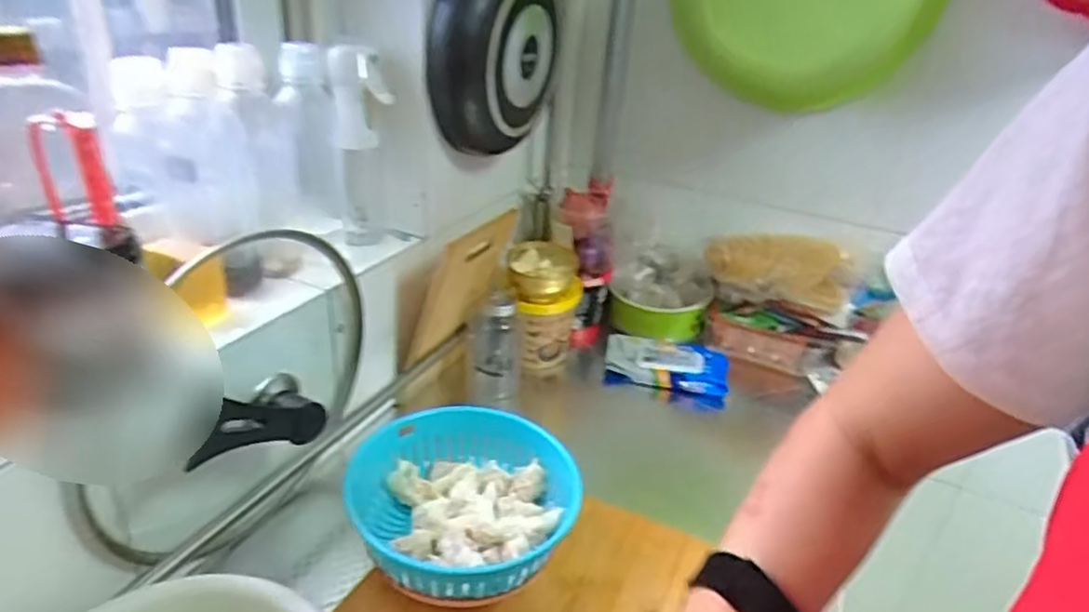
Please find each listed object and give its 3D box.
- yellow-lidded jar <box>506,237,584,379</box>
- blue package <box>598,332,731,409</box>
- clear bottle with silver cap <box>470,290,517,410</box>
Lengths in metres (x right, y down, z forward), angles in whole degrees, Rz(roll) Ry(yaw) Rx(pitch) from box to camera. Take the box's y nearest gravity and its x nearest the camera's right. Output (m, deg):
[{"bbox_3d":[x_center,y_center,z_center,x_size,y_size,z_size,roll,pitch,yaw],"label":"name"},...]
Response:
[{"bbox_3d":[-0.003,0.012,0.971,0.097,0.189,0.084,4,28,-2],"label":"yellow-lidded jar"},{"bbox_3d":[0.184,0.095,1.043,0.181,0.048,0.112,10,28,10],"label":"blue package"},{"bbox_3d":[-0.070,0.059,0.944,0.062,0.157,0.066,1,28,-7],"label":"clear bottle with silver cap"}]

